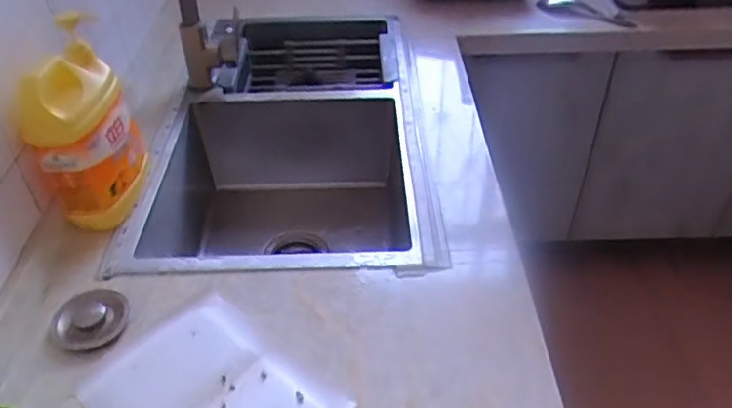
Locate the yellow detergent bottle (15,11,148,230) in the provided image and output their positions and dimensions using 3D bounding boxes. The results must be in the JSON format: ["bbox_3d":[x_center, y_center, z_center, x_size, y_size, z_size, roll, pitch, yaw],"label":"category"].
[{"bbox_3d":[-0.353,-0.094,0.775,0.087,0.211,0.146,3,41,1],"label":"yellow detergent bottle"}]

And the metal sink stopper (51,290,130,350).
[{"bbox_3d":[-0.312,0.129,0.692,0.068,0.020,0.077,11,42,11],"label":"metal sink stopper"}]

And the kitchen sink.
[{"bbox_3d":[-0.128,-0.060,1.120,0.408,0.272,0.739,0,40,1],"label":"kitchen sink"}]

